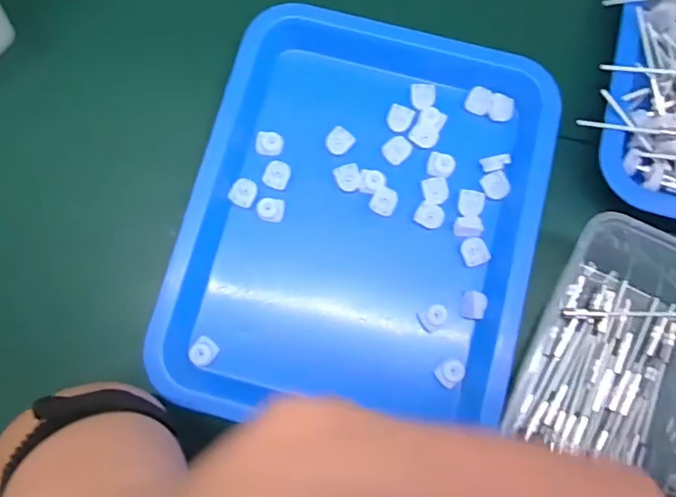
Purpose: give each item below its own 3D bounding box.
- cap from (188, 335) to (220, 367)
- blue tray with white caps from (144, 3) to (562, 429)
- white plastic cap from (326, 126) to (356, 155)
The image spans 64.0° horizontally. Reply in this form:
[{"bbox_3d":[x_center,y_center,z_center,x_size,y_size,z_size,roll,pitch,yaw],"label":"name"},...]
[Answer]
[{"bbox_3d":[-0.089,0.069,0.357,0.016,0.010,0.018,32,81,5],"label":"cap"},{"bbox_3d":[0.018,-0.023,0.372,0.225,0.037,0.293,15,80,3],"label":"blue tray with white caps"},{"bbox_3d":[0.001,-0.076,0.382,0.017,0.004,0.019,40,82,7],"label":"white plastic cap"}]

